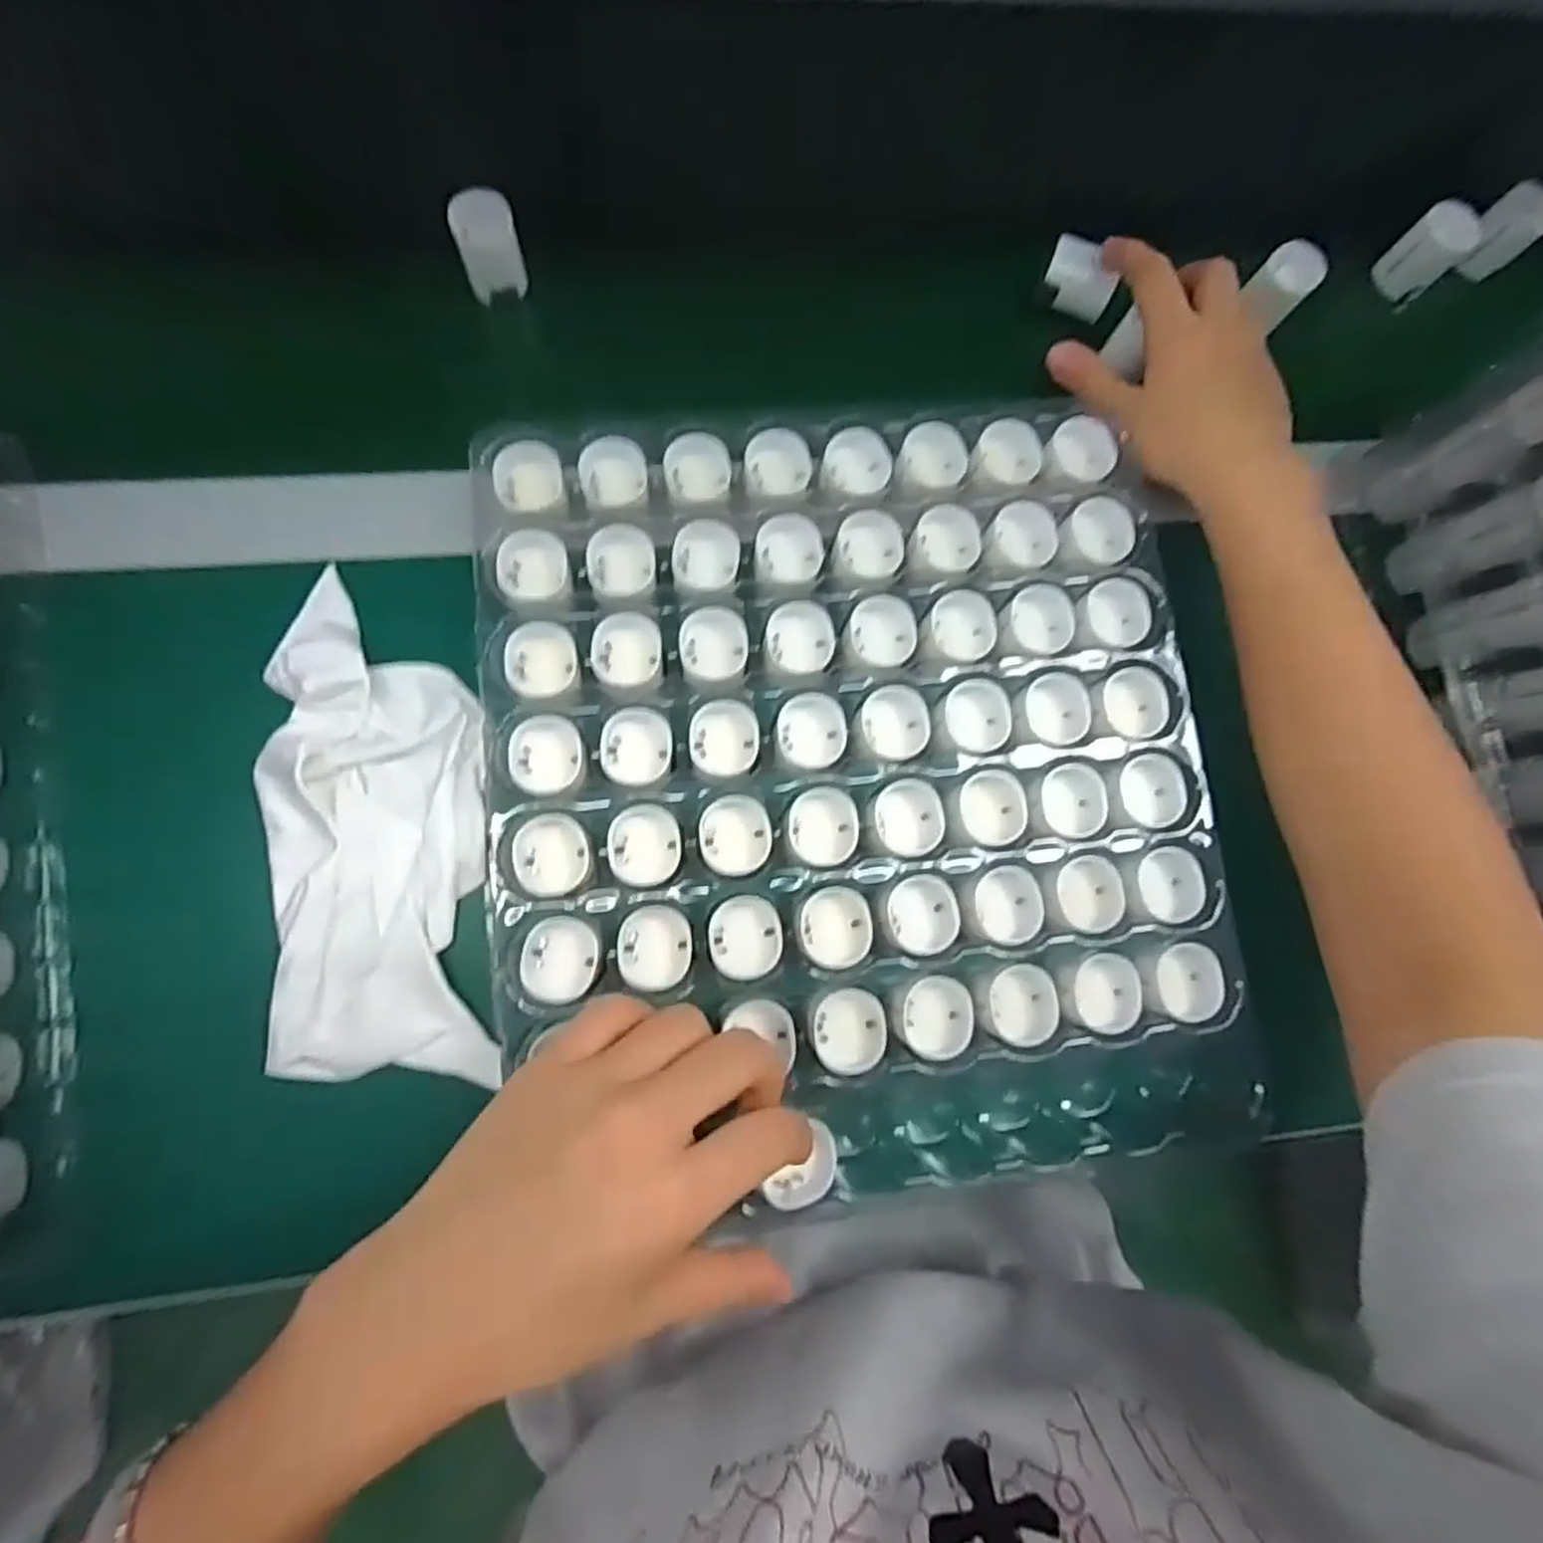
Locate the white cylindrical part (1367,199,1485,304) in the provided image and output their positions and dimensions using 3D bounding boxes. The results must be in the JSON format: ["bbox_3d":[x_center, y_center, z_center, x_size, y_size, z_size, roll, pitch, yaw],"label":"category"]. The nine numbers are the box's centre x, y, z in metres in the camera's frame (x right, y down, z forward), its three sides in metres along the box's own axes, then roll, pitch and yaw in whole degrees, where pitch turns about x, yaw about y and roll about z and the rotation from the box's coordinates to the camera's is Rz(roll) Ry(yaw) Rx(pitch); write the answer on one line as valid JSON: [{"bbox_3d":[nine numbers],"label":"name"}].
[{"bbox_3d":[0.371,-0.294,0.429,0.032,0.039,0.032,1,79,-7],"label":"white cylindrical part"}]

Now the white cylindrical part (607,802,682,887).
[{"bbox_3d":[-0.050,0.030,0.307,0.028,0.013,0.032,-2,79,-8],"label":"white cylindrical part"}]

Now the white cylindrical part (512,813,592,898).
[{"bbox_3d":[-0.087,0.033,0.303,0.030,0.011,0.032,1,79,-7],"label":"white cylindrical part"}]

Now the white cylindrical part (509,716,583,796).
[{"bbox_3d":[-0.091,-0.006,0.312,0.028,0.018,0.031,-6,80,-8],"label":"white cylindrical part"}]

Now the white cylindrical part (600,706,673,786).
[{"bbox_3d":[-0.056,-0.010,0.312,0.029,0.011,0.031,1,79,-7],"label":"white cylindrical part"}]

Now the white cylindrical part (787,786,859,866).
[{"bbox_3d":[0.021,0.023,0.317,0.028,0.014,0.031,-4,80,-8],"label":"white cylindrical part"}]

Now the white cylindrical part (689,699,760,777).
[{"bbox_3d":[-0.020,-0.014,0.318,0.029,0.010,0.030,1,79,-7],"label":"white cylindrical part"}]

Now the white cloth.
[{"bbox_3d":[-0.164,0.023,0.317,0.084,0.022,0.202,-5,80,-8],"label":"white cloth"}]

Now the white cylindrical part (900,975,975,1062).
[{"bbox_3d":[0.066,0.099,0.305,0.027,0.010,0.030,6,78,-6],"label":"white cylindrical part"}]

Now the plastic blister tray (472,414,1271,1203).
[{"bbox_3d":[0.036,0.003,0.321,0.292,0.042,0.317,-5,83,-2],"label":"plastic blister tray"}]

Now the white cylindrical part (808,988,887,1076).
[{"bbox_3d":[0.031,0.103,0.304,0.028,0.017,0.030,1,79,-7],"label":"white cylindrical part"}]

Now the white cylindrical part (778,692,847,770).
[{"bbox_3d":[0.017,-0.017,0.321,0.027,0.010,0.031,-3,79,-8],"label":"white cylindrical part"}]

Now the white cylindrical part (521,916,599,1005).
[{"bbox_3d":[-0.081,0.074,0.298,0.028,0.021,0.029,1,79,-7],"label":"white cylindrical part"}]

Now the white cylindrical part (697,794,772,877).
[{"bbox_3d":[-0.015,0.026,0.313,0.029,0.015,0.033,-3,80,-8],"label":"white cylindrical part"}]

